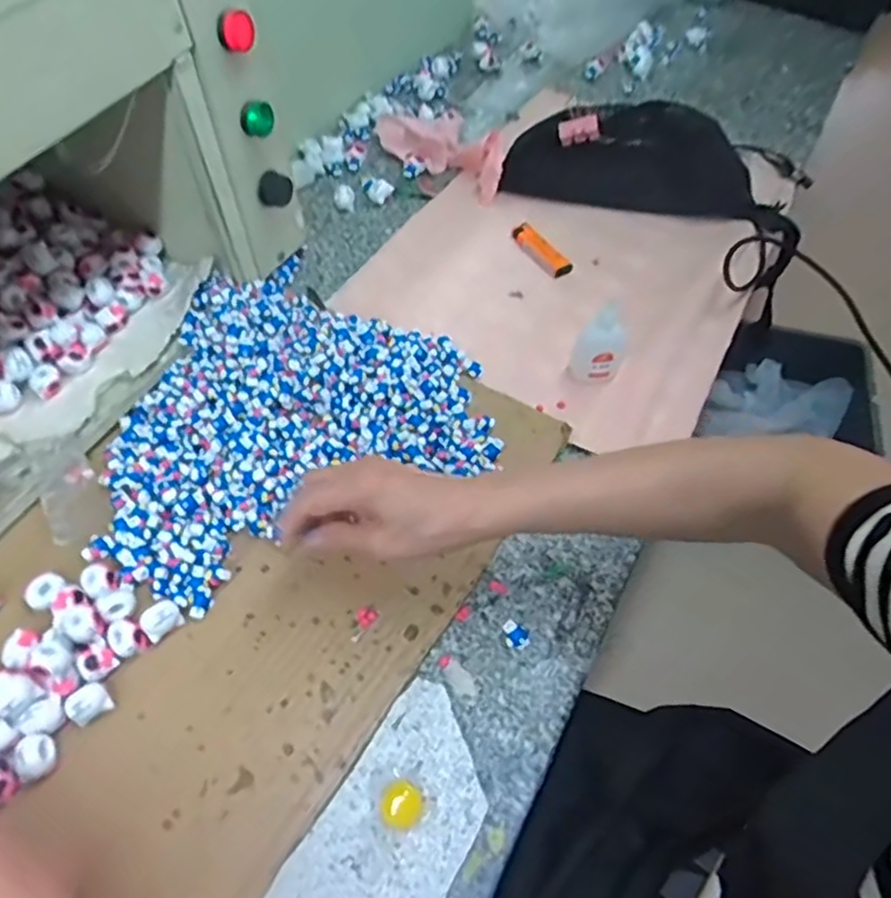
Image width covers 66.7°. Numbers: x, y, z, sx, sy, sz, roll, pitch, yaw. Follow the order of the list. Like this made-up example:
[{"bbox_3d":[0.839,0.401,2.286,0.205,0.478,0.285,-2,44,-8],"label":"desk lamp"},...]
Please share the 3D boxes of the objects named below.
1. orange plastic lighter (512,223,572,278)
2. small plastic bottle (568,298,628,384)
[{"bbox_3d":[0.102,-0.208,0.712,0.026,0.012,0.075,-28,63,-18],"label":"orange plastic lighter"},{"bbox_3d":[0.137,-0.089,0.603,0.044,0.083,0.034,16,59,9],"label":"small plastic bottle"}]

